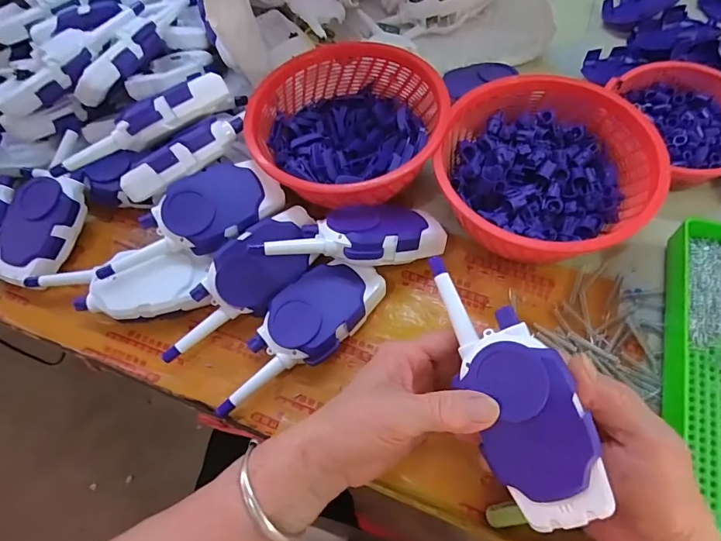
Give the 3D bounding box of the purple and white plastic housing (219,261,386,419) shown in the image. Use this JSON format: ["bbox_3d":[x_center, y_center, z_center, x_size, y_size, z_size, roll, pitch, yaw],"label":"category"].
[{"bbox_3d":[-0.051,0.053,0.366,0.159,0.038,0.062,-41,69,-15],"label":"purple and white plastic housing"}]

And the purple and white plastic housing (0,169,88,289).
[{"bbox_3d":[-0.310,-0.044,0.418,0.069,0.043,0.116,10,65,8],"label":"purple and white plastic housing"}]

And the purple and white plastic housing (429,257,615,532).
[{"bbox_3d":[0.091,0.064,0.264,0.058,0.035,0.160,-30,74,20],"label":"purple and white plastic housing"}]

